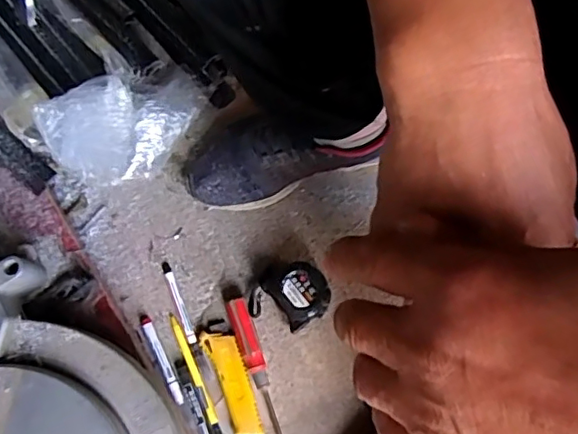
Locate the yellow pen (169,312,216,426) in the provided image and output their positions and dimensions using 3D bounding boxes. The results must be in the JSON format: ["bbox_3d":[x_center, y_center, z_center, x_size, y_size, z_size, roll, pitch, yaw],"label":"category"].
[{"bbox_3d":[-0.111,0.171,0.665,0.010,0.008,0.133,-24,75,-7],"label":"yellow pen"}]

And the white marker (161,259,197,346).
[{"bbox_3d":[-0.130,0.100,0.687,0.011,0.007,0.102,-22,75,-7],"label":"white marker"}]

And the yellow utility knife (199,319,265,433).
[{"bbox_3d":[-0.055,0.201,0.653,0.037,0.016,0.178,-23,75,-7],"label":"yellow utility knife"}]

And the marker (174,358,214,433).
[{"bbox_3d":[-0.099,0.223,0.646,0.016,0.010,0.135,-23,75,-7],"label":"marker"}]

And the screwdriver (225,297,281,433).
[{"bbox_3d":[-0.032,0.184,0.659,0.023,0.025,0.187,-19,75,-6],"label":"screwdriver"}]

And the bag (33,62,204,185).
[{"bbox_3d":[-0.194,-0.118,0.699,0.189,0.120,0.110,-36,77,-10],"label":"bag"}]

